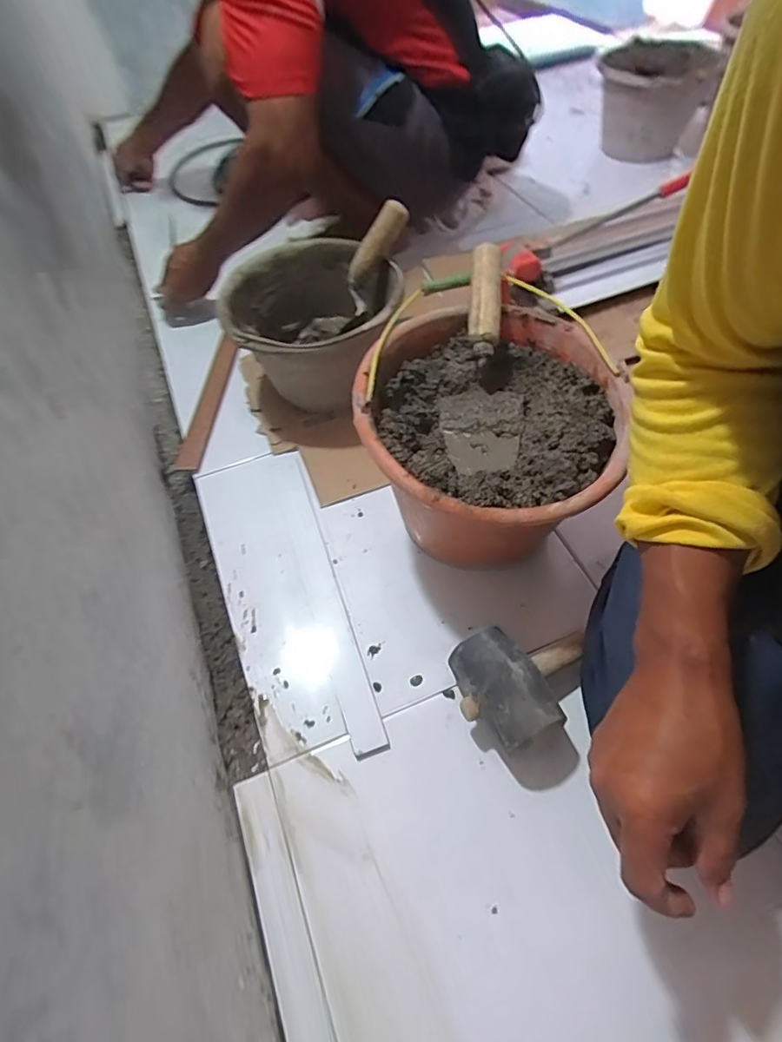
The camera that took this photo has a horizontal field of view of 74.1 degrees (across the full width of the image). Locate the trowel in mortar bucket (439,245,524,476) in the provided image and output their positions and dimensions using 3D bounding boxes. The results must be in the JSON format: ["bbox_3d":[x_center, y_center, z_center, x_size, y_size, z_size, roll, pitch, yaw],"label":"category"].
[{"bbox_3d":[0.100,-0.180,0.570,0.087,0.054,0.245,1,84,4],"label":"trowel in mortar bucket"}]

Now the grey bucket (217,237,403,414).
[{"bbox_3d":[-0.105,-0.277,0.769,0.231,0.161,0.259,2,56,4],"label":"grey bucket"}]

